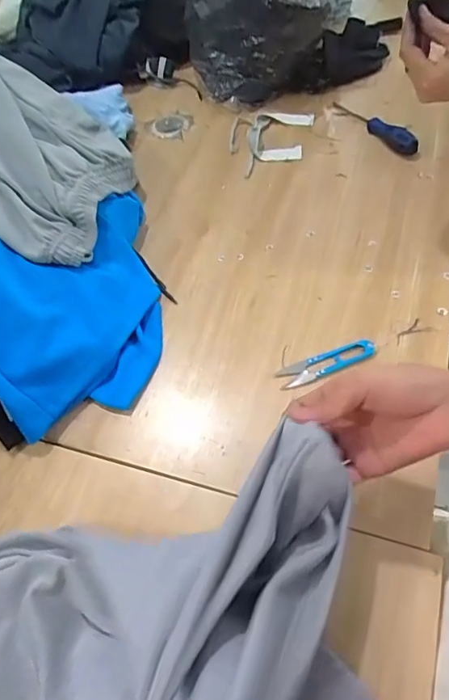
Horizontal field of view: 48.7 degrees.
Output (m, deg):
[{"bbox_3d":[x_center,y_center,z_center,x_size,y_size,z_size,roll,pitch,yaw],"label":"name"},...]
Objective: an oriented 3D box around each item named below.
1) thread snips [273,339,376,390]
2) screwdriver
[{"bbox_3d":[0.120,0.016,0.581,0.119,0.011,0.028,-18,58,-6],"label":"thread snips"},{"bbox_3d":[0.247,-0.371,0.803,0.029,0.031,0.181,-27,59,-12],"label":"screwdriver"}]

